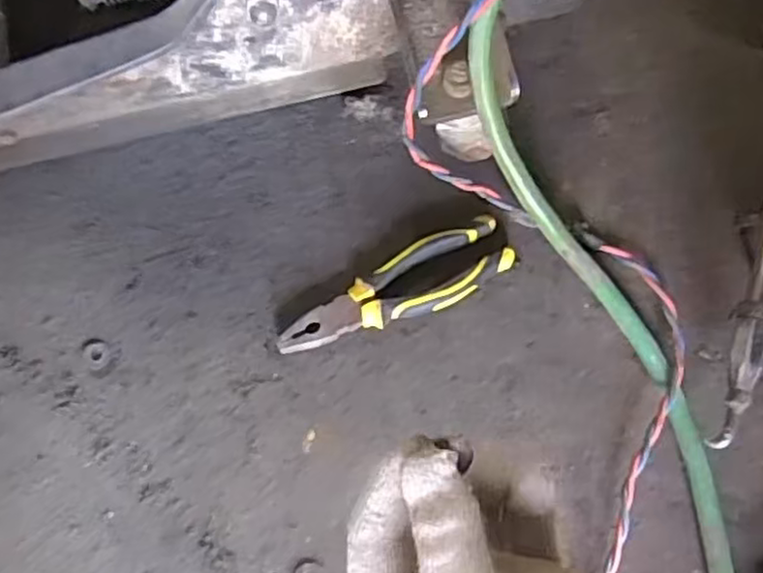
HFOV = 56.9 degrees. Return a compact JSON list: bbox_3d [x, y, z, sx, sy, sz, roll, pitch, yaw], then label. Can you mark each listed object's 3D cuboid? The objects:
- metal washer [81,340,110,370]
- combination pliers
[{"bbox_3d":[-0.232,0.055,0.570,0.024,0.004,0.022,0,70,1],"label":"metal washer"},{"bbox_3d":[0.010,0.003,0.570,0.195,0.028,0.056,-21,71,-6],"label":"combination pliers"}]

